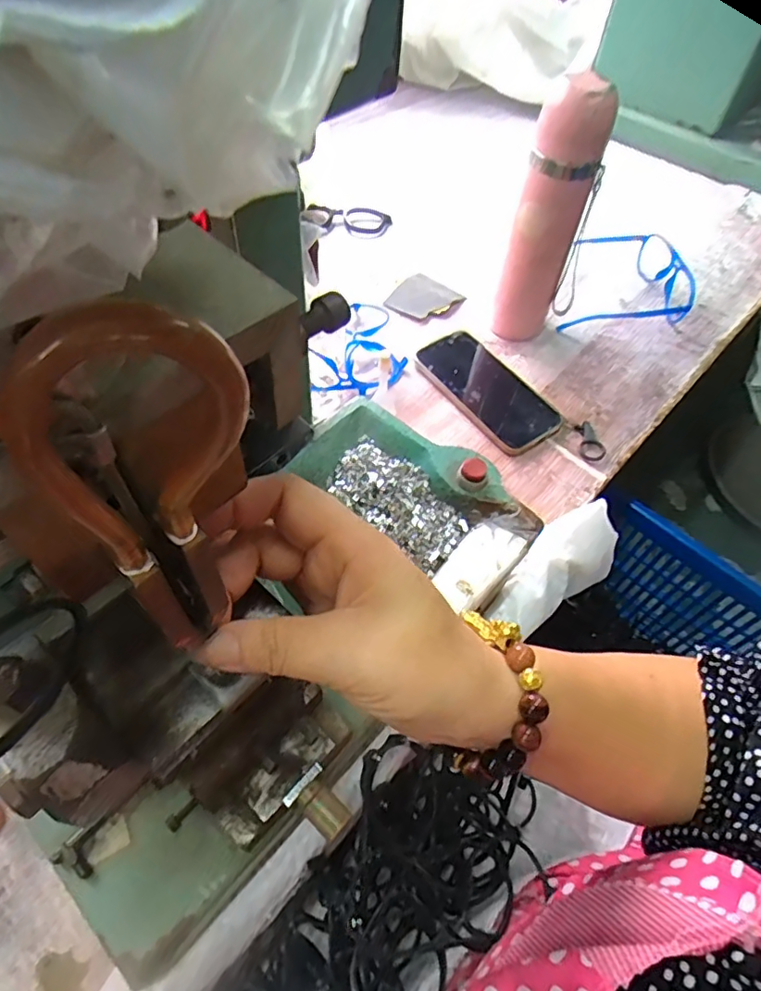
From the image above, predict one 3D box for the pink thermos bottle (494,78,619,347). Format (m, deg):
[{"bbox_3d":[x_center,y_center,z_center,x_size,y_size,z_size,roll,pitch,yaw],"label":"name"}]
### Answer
[{"bbox_3d":[0.163,-0.272,0.552,0.058,0.238,0.067,13,56,6],"label":"pink thermos bottle"}]

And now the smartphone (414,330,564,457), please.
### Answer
[{"bbox_3d":[0.112,-0.111,0.579,0.085,0.018,0.159,-31,62,-21],"label":"smartphone"}]

